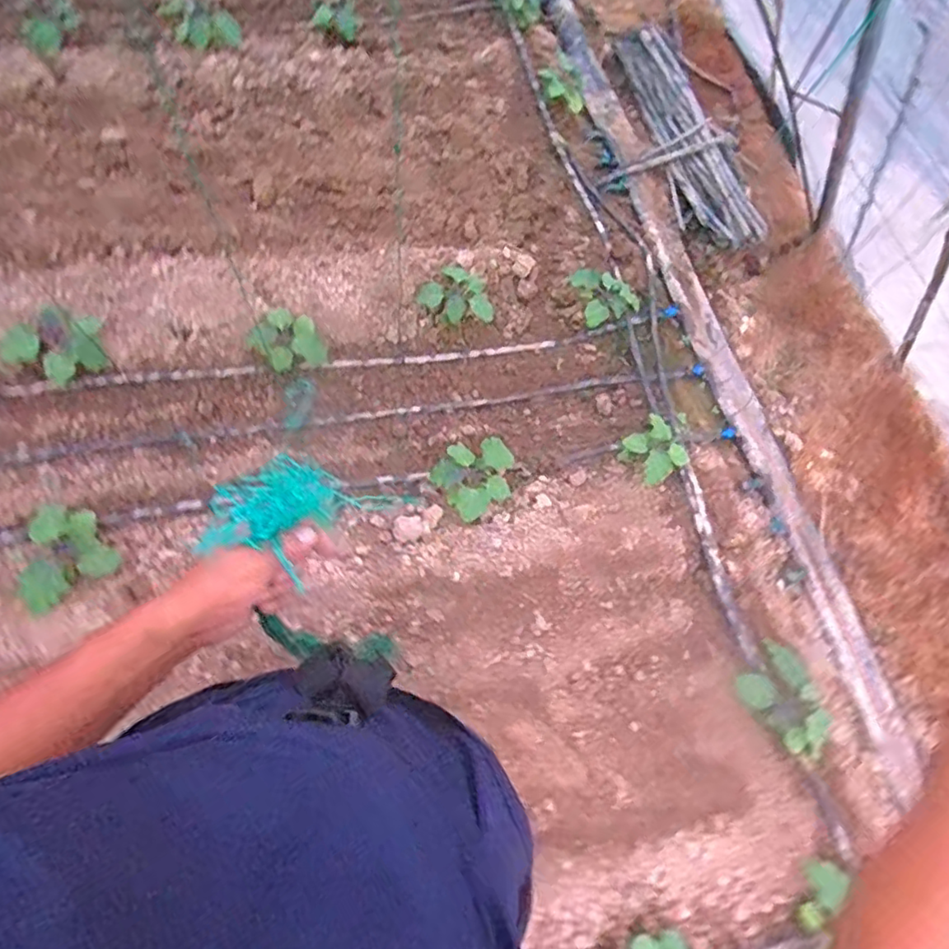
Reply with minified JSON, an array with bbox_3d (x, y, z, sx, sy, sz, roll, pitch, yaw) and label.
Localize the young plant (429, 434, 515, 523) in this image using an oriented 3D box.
[{"bbox_3d":[0.008,0.000,1.580,0.225,0.094,0.184,-38,78,-17],"label":"young plant"}]

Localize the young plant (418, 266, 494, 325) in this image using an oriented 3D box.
[{"bbox_3d":[-0.061,-0.535,1.806,0.220,0.076,0.174,-6,70,-8],"label":"young plant"}]

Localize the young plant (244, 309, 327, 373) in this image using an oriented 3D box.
[{"bbox_3d":[-0.530,-0.375,1.675,0.172,0.088,0.187,-29,75,-16],"label":"young plant"}]

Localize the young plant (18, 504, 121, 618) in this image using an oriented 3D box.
[{"bbox_3d":[-1.001,0.188,1.459,0.216,0.117,0.267,-18,72,-12],"label":"young plant"}]

